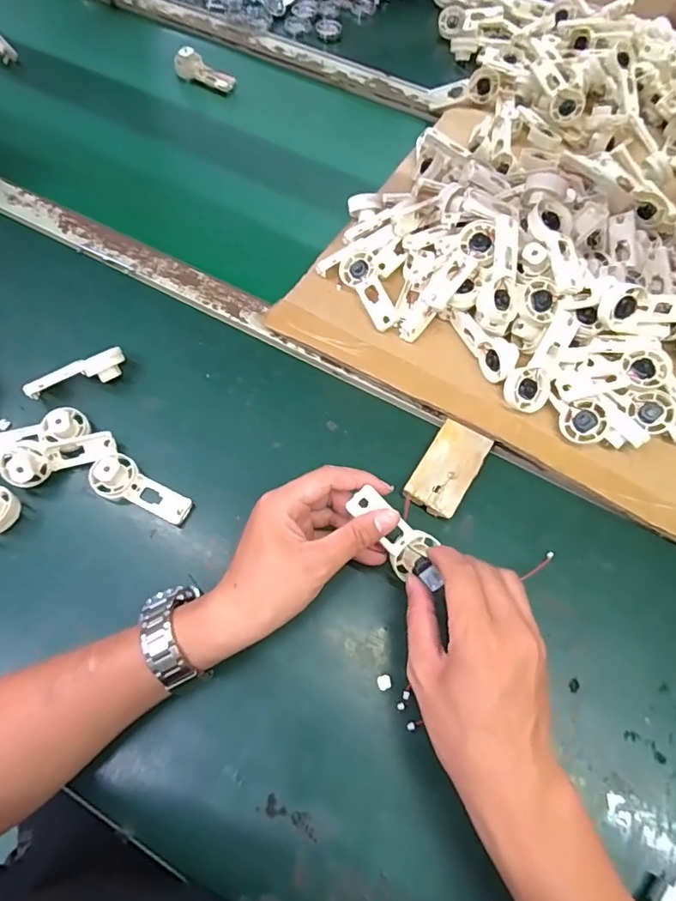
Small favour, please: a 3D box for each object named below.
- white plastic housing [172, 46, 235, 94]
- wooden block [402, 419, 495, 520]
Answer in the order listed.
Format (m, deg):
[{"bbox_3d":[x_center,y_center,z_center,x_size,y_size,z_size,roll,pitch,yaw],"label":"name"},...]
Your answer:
[{"bbox_3d":[-0.194,-0.549,0.729,0.083,0.039,0.029,17,71,7],"label":"white plastic housing"},{"bbox_3d":[0.100,0.016,0.459,0.048,0.017,0.089,31,74,12],"label":"wooden block"}]

